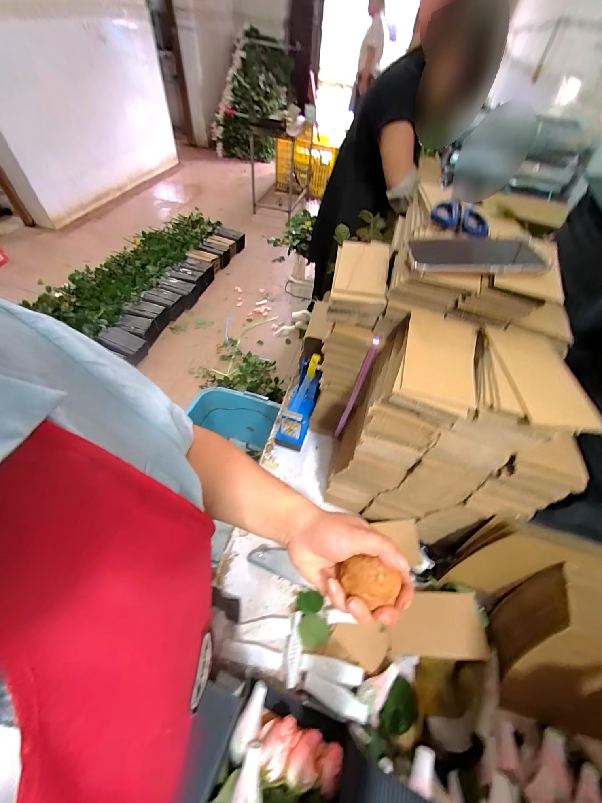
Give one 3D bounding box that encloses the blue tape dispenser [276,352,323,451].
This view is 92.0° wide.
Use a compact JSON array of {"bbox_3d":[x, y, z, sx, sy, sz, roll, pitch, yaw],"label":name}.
[{"bbox_3d":[-0.003,0.005,0.637,0.059,0.119,0.163,13,54,4],"label":"blue tape dispenser"}]

